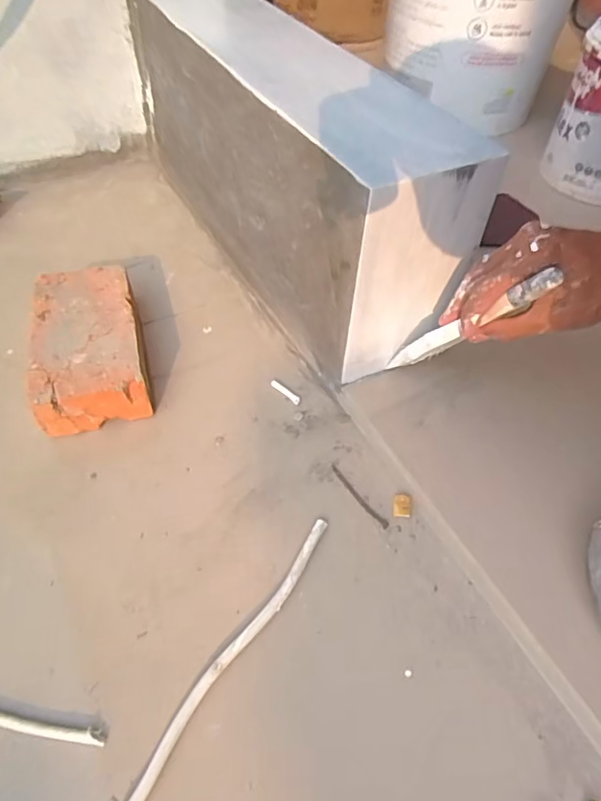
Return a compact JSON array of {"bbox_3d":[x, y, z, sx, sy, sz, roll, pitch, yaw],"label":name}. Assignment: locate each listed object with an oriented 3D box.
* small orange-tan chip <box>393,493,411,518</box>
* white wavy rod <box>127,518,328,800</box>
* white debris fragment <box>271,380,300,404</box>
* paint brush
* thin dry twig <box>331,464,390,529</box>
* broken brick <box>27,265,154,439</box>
[{"bbox_3d":[0.089,0.092,0.452,0.014,0.007,0.019,6,51,2],"label":"small orange-tan chip"},{"bbox_3d":[-0.045,0.181,0.377,0.016,0.008,0.234,28,59,22],"label":"white wavy rod"},{"bbox_3d":[-0.015,-0.009,0.534,0.039,0.004,0.009,38,58,25],"label":"white debris fragment"},{"bbox_3d":[0.128,-0.057,0.427,0.022,0.192,0.021,46,62,-7],"label":"paint brush"},{"bbox_3d":[0.051,0.084,0.460,0.008,0.004,0.075,-30,58,-24],"label":"thin dry twig"},{"bbox_3d":[-0.215,-0.059,0.536,0.103,0.055,0.191,-11,52,-10],"label":"broken brick"}]

